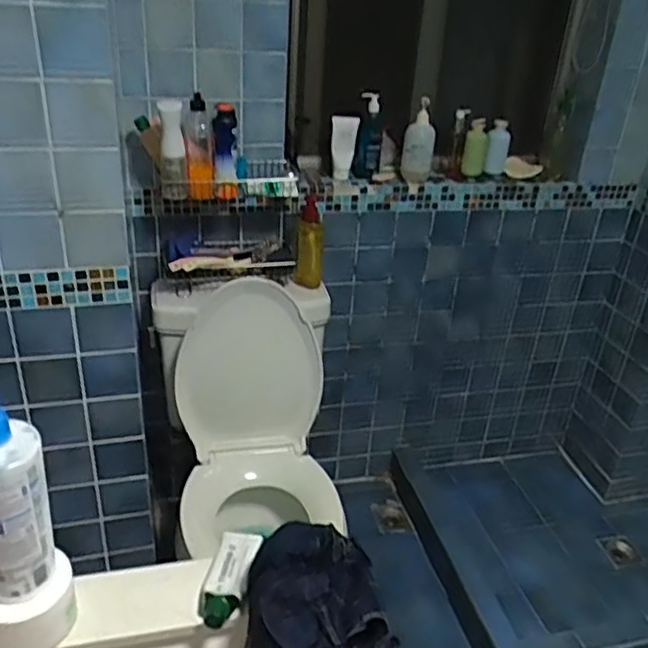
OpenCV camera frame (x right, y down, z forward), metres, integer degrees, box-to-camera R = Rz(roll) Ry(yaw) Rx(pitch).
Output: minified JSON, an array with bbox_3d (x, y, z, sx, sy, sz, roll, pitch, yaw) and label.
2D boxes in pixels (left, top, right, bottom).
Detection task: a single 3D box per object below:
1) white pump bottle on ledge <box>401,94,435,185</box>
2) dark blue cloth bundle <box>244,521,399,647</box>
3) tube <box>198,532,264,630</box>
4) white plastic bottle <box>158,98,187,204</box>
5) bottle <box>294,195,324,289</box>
[{"bbox_3d":[0.238,-0.455,1.618,0.077,0.189,0.060,6,29,4],"label":"white pump bottle on ledge"},{"bbox_3d":[-0.008,0.266,0.630,0.134,0.079,0.159,-2,29,-11],"label":"dark blue cloth bundle"},{"bbox_3d":[-0.101,0.266,0.691,0.045,0.021,0.130,7,29,6],"label":"tube"},{"bbox_3d":[-0.316,-0.360,1.354,0.046,0.207,0.054,-6,30,-18],"label":"white plastic bottle"},{"bbox_3d":[-0.036,-0.194,1.571,0.065,0.208,0.062,1,29,-5],"label":"bottle"}]

